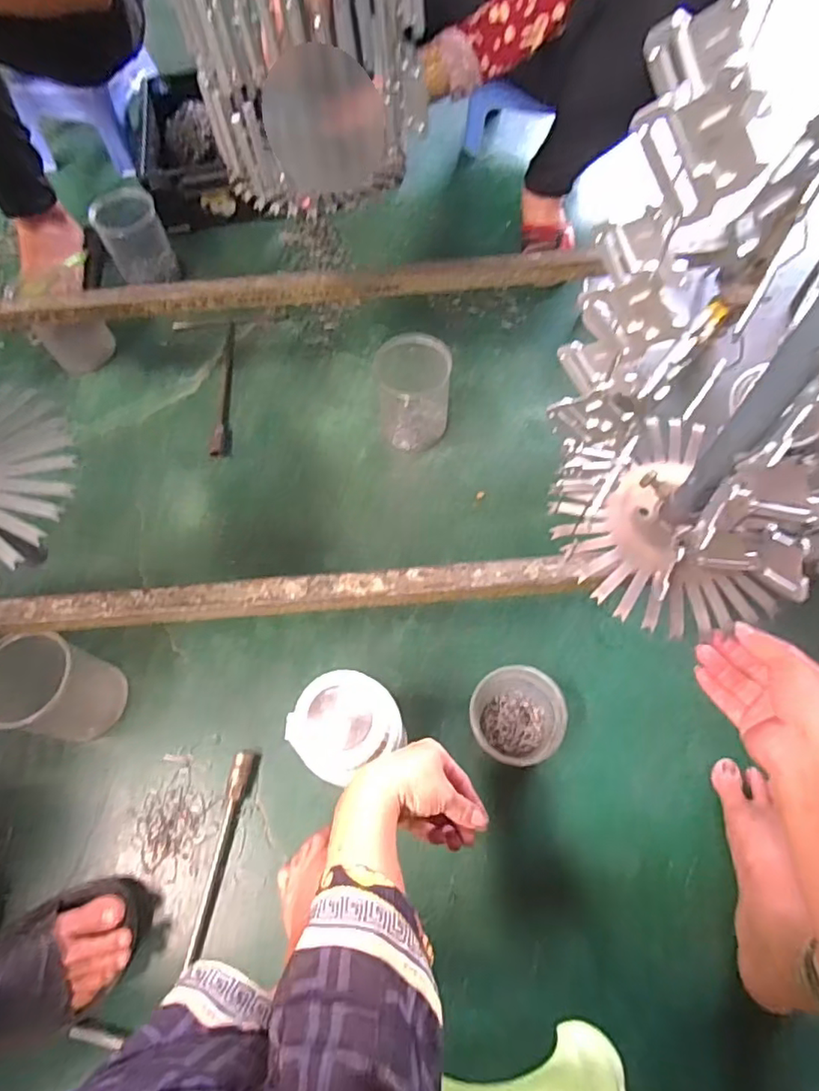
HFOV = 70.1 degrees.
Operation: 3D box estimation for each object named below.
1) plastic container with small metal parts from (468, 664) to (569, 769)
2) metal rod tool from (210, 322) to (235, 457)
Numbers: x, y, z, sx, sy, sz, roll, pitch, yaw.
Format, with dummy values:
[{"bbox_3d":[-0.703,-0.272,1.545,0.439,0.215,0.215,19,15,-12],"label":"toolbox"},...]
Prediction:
[{"bbox_3d":[0.118,0.193,0.655,0.097,0.072,0.097,4,62,5],"label":"plastic container with small metal parts"},{"bbox_3d":[-0.292,-0.258,0.921,0.021,0.016,0.282,-5,62,0],"label":"metal rod tool"}]

